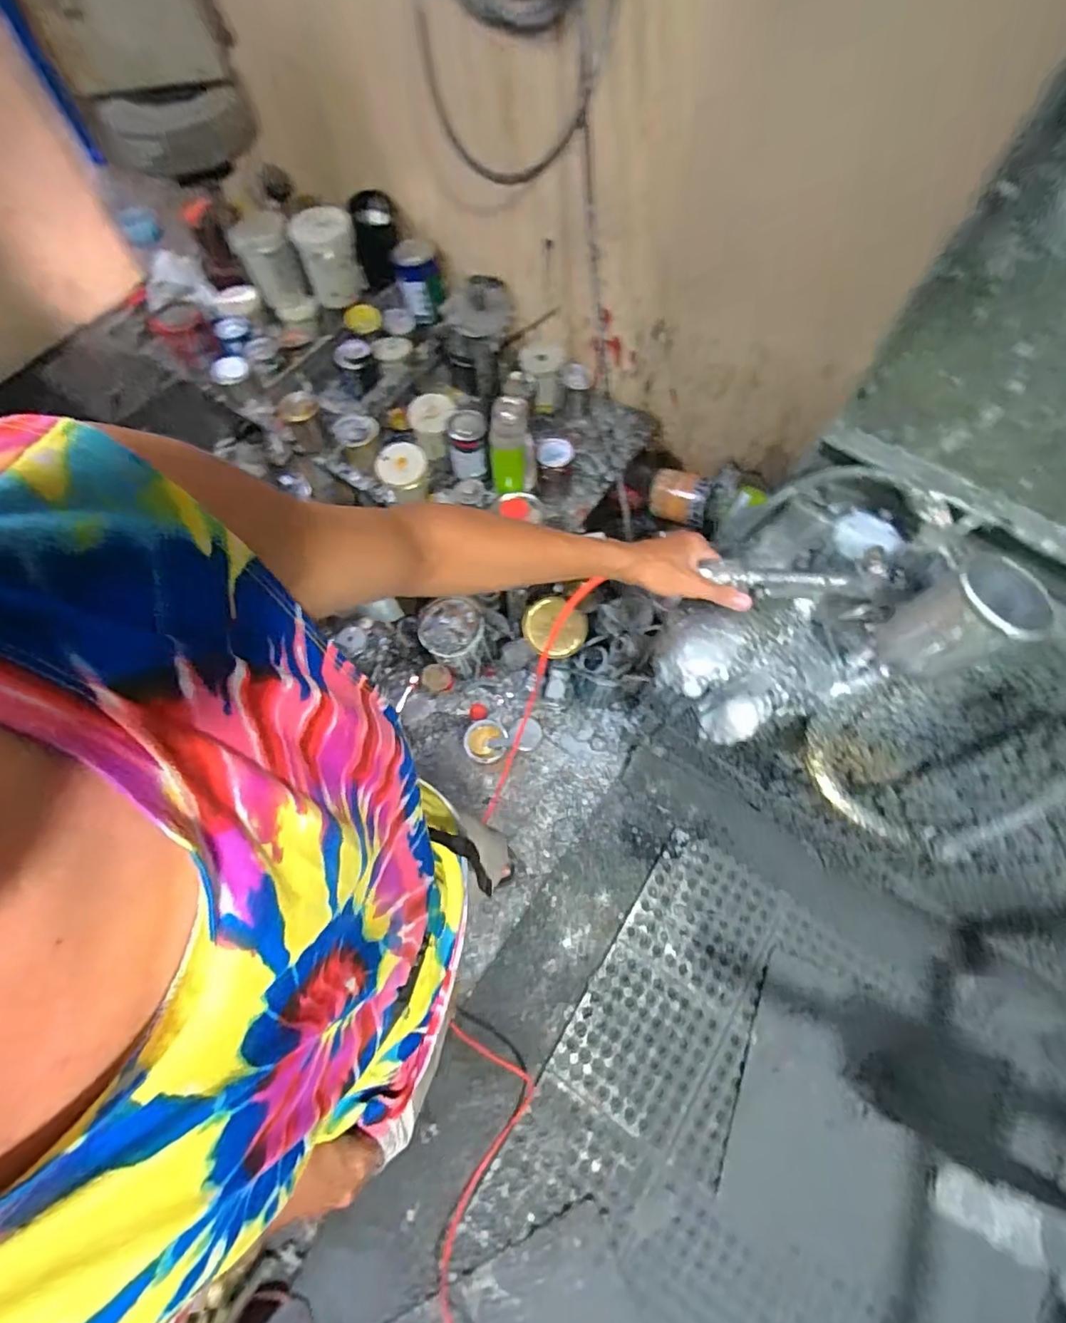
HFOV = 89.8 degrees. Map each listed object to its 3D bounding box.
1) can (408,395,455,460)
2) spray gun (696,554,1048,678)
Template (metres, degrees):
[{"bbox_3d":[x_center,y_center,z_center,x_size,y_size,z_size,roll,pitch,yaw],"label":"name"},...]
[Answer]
[{"bbox_3d":[-0.204,-0.479,1.091,0.086,0.086,0.091,0,72,1],"label":"can"},{"bbox_3d":[0.321,-0.063,0.531,0.272,0.098,0.098,22,64,41],"label":"spray gun"}]

